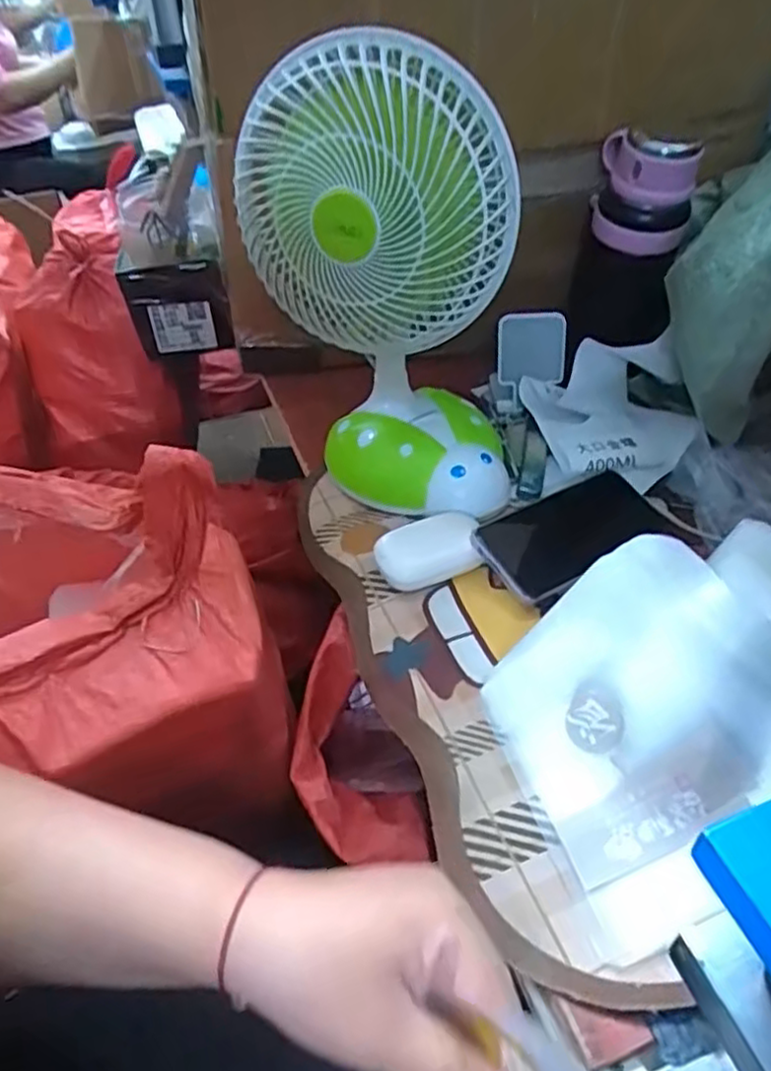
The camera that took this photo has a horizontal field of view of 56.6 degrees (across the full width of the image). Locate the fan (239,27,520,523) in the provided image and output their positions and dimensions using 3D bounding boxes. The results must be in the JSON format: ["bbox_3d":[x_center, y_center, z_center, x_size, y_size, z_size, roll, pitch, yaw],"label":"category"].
[{"bbox_3d":[0.007,-0.186,0.565,0.205,0.328,0.122,20,47,23],"label":"fan"}]

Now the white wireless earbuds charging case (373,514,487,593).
[{"bbox_3d":[0.033,0.012,0.577,0.081,0.034,0.049,-15,44,-13],"label":"white wireless earbuds charging case"}]

